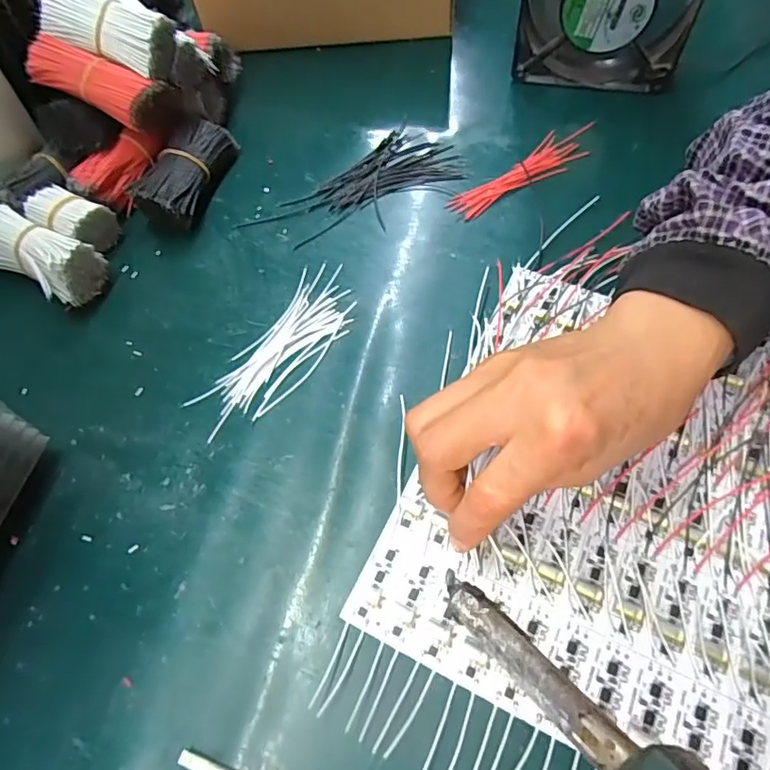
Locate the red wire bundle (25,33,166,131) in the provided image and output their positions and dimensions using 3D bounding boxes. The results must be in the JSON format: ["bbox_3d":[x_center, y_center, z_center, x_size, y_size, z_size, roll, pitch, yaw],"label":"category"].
[{"bbox_3d":[-0.194,-0.204,0.361,0.089,0.032,0.028,23,61,14],"label":"red wire bundle"}]

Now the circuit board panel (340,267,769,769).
[{"bbox_3d":[0.120,0.047,0.270,0.192,0.013,0.212,22,63,15],"label":"circuit board panel"}]

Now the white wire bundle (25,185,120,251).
[{"bbox_3d":[-0.208,-0.109,0.366,0.050,0.032,0.032,19,63,13],"label":"white wire bundle"}]

